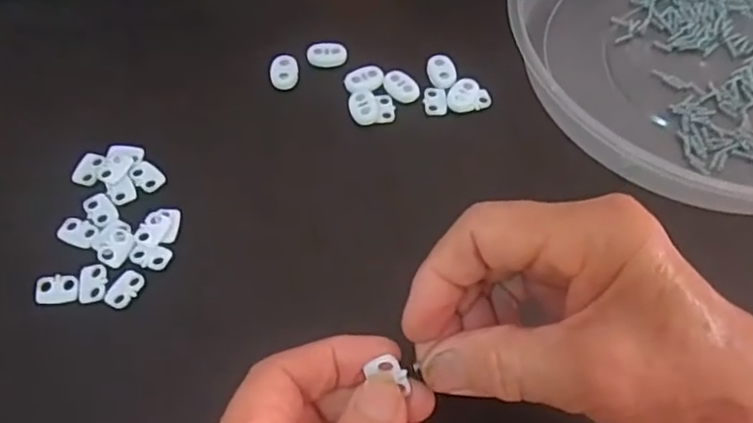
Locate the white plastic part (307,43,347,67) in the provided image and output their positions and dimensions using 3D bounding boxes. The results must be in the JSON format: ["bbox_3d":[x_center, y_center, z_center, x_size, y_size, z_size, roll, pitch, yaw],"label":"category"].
[{"bbox_3d":[-0.029,-0.092,0.378,0.023,0.004,0.018,-10,60,-7],"label":"white plastic part"}]

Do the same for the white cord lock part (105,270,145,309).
[{"bbox_3d":[-0.116,0.035,0.301,0.012,0.004,0.019,26,62,13],"label":"white cord lock part"}]

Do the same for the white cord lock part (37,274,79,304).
[{"bbox_3d":[-0.147,0.036,0.300,0.017,0.004,0.014,-3,59,-3],"label":"white cord lock part"}]

